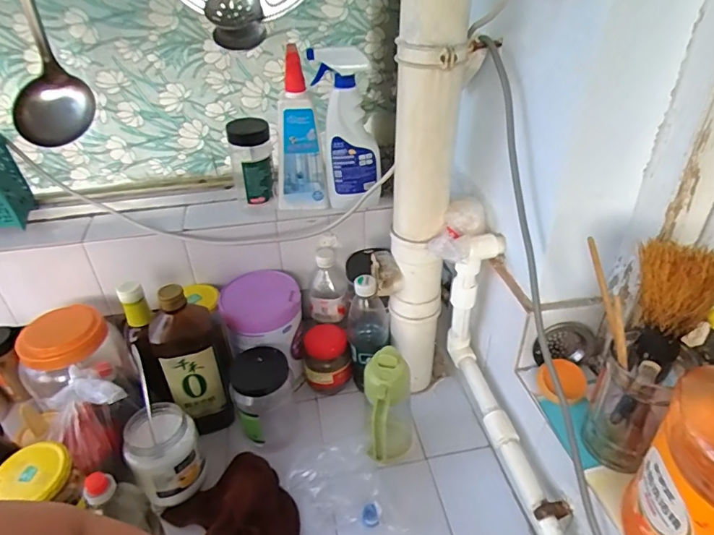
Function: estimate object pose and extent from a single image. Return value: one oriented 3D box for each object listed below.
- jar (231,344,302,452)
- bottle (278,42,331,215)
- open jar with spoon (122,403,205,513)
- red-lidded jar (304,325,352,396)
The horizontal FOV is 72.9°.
[{"bbox_3d":[-0.141,0.210,0.763,0.093,0.165,0.098,-10,36,-12],"label":"jar"},{"bbox_3d":[-0.093,-0.203,0.754,0.075,0.241,0.046,-13,37,-16],"label":"bottle"},{"bbox_3d":[-0.266,0.257,0.674,0.093,0.102,0.099,-1,35,1],"label":"open jar with spoon"},{"bbox_3d":[-0.052,0.154,0.818,0.079,0.099,0.072,-1,35,1],"label":"red-lidded jar"}]

